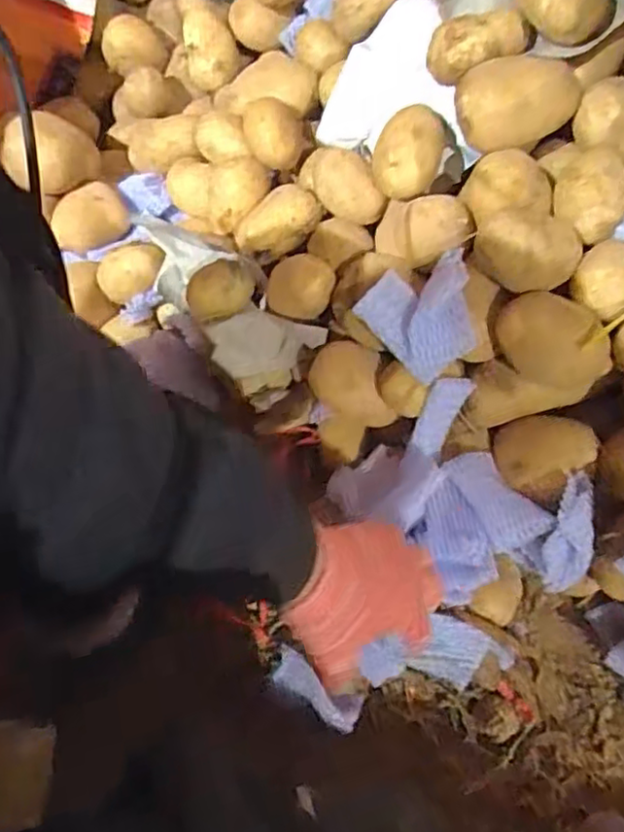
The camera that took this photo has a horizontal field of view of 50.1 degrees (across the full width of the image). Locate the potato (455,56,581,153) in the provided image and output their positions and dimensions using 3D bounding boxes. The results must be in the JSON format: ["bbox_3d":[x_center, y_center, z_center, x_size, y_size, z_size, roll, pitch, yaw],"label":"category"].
[{"bbox_3d":[0.176,-0.269,0.572,0.100,0.054,0.050,-6,67,0],"label":"potato"}]

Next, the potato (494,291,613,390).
[{"bbox_3d":[0.201,-0.061,0.557,0.094,0.060,0.049,26,71,13],"label":"potato"}]

